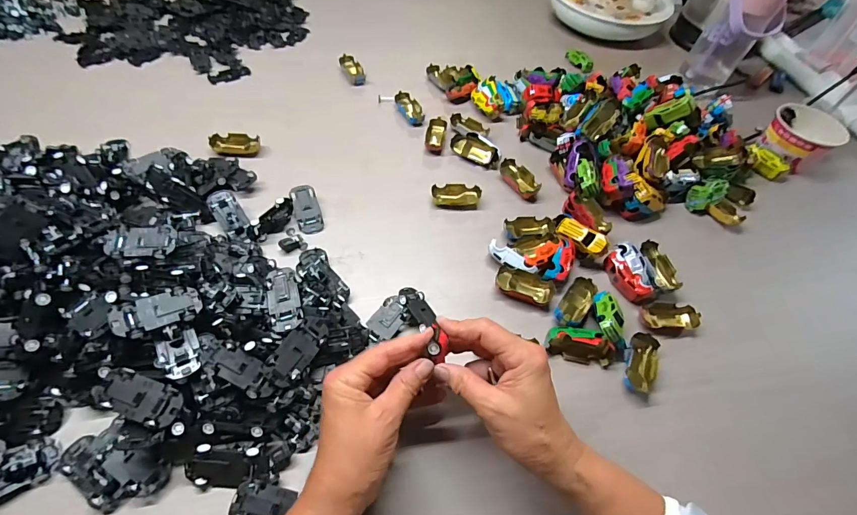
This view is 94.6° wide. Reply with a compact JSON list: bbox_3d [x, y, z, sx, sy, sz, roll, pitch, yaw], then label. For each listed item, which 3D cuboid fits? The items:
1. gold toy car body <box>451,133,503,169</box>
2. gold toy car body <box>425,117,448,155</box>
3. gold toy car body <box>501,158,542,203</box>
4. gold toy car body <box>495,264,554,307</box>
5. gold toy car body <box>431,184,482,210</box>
[{"bbox_3d":[0.071,-0.157,0.571,0.077,0.031,0.026,27,57,14],"label":"gold toy car body"},{"bbox_3d":[0.011,-0.182,0.589,0.027,0.021,0.064,9,54,2],"label":"gold toy car body"},{"bbox_3d":[0.126,-0.107,0.547,0.033,0.020,0.066,-27,61,-21],"label":"gold toy car body"},{"bbox_3d":[0.108,0.033,0.444,0.064,0.023,0.032,16,55,8],"label":"gold toy car body"},{"bbox_3d":[0.037,-0.081,0.524,0.063,0.018,0.029,0,54,-4],"label":"gold toy car body"}]

